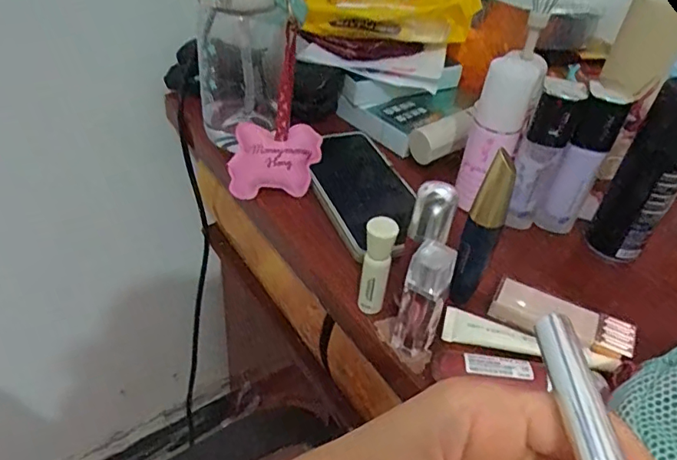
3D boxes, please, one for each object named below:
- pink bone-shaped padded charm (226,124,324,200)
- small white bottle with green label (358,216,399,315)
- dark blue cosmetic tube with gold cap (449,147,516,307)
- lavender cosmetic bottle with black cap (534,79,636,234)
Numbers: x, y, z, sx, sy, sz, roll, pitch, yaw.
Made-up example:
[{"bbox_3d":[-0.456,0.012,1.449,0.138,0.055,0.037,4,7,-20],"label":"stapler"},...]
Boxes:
[{"bbox_3d":[-0.054,-0.058,0.446,0.074,0.063,0.019,4,0,-4],"label":"pink bone-shaped padded charm"},{"bbox_3d":[0.024,0.024,0.336,0.018,0.073,0.015,11,41,5],"label":"small white bottle with green label"},{"bbox_3d":[0.089,0.002,0.329,0.020,0.106,0.021,23,43,18],"label":"dark blue cosmetic tube with gold cap"},{"bbox_3d":[0.186,-0.050,0.401,0.030,0.118,0.026,25,44,20],"label":"lavender cosmetic bottle with black cap"}]

